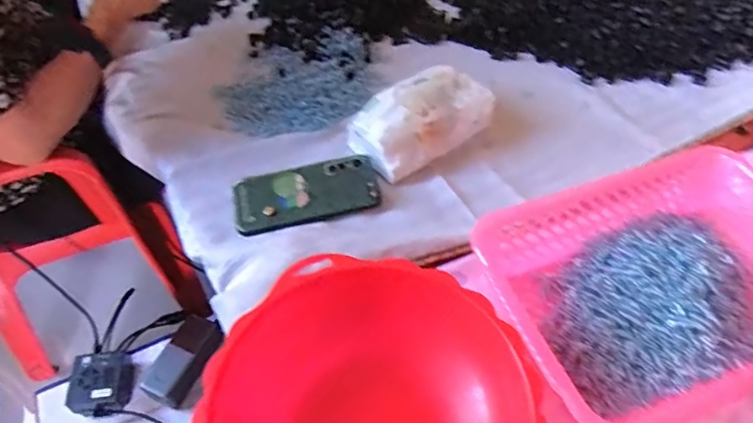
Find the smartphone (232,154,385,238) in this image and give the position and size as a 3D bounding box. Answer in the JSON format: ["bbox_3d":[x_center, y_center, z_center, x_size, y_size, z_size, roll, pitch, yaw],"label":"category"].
[{"bbox_3d":[-0.078,-0.022,0.593,0.162,0.009,0.080,-14,51,-10],"label":"smartphone"}]

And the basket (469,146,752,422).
[{"bbox_3d":[0.260,0.067,0.484,0.316,0.069,0.217,-17,52,-12],"label":"basket"}]

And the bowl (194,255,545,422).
[{"bbox_3d":[-0.005,0.161,0.413,0.239,0.072,0.237,-1,50,1],"label":"bowl"}]

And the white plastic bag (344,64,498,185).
[{"bbox_3d":[0.056,-0.112,0.638,0.164,0.074,0.087,-30,55,-21],"label":"white plastic bag"}]

